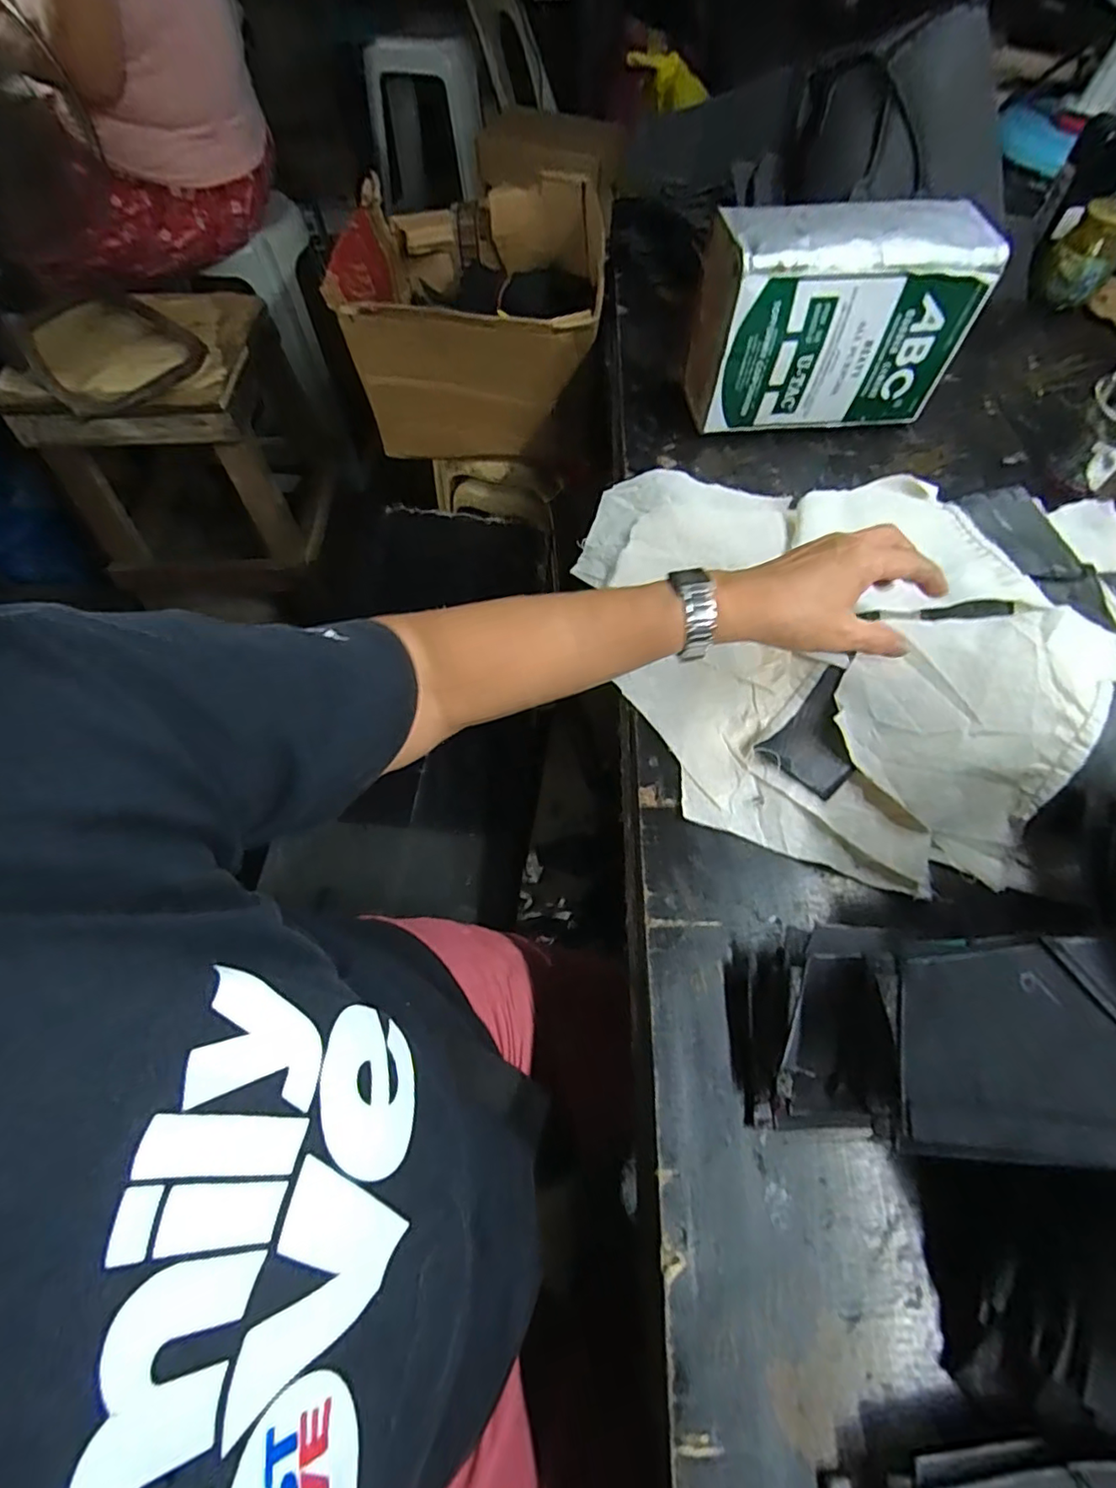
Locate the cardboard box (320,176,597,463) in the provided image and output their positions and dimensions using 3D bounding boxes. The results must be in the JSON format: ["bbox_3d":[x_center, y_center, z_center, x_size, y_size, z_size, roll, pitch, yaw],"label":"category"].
[{"bbox_3d":[-0.133,-0.675,0.947,0.375,0.220,0.422,1,62,1],"label":"cardboard box"}]

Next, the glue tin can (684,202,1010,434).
[{"bbox_3d":[0.255,-0.391,0.562,0.239,0.166,0.092,-2,62,-1],"label":"glue tin can"}]

